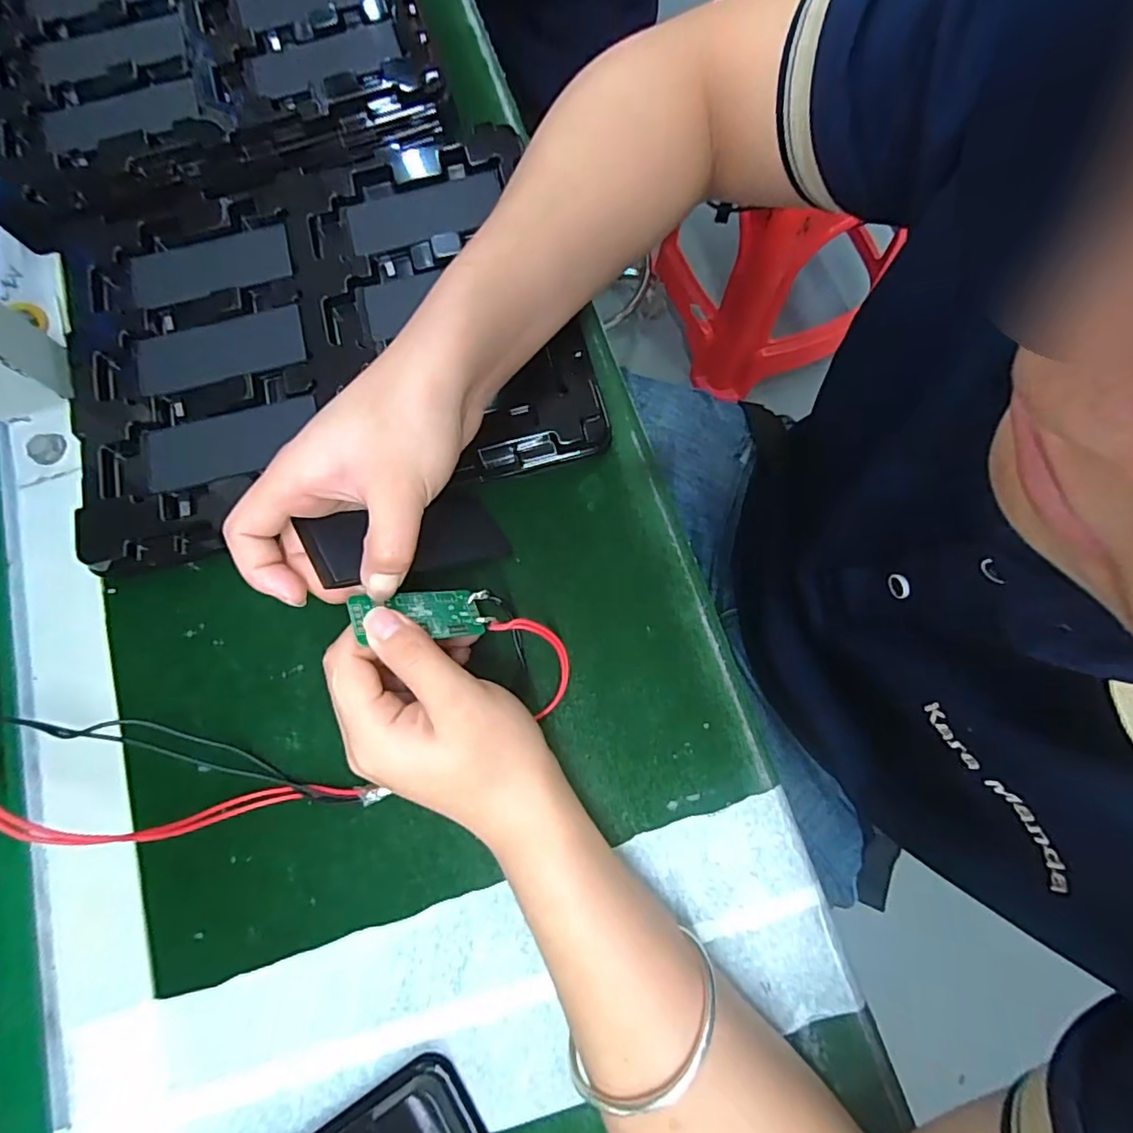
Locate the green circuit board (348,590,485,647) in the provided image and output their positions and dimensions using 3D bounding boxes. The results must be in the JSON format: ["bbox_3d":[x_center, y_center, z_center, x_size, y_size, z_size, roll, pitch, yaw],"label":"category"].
[{"bbox_3d":[-0.063,0.020,0.241,0.055,0.004,0.023,-1,53,-34],"label":"green circuit board"}]

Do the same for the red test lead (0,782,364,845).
[{"bbox_3d":[-0.199,0.100,0.245,0.199,0.060,0.031,-2,76,1],"label":"red test lead"}]

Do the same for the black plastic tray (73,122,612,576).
[{"bbox_3d":[-0.135,-0.134,0.316,0.270,0.017,0.217,-15,76,-2],"label":"black plastic tray"}]

